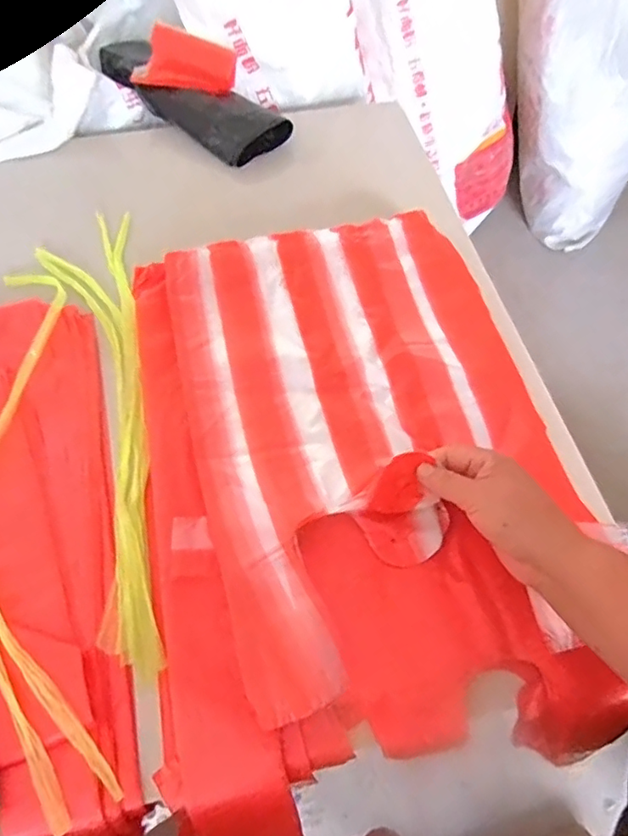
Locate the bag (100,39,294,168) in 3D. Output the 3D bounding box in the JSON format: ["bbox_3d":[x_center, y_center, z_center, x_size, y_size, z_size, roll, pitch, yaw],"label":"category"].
[{"bbox_3d":[-0.181,-0.455,0.798,0.318,0.064,0.107,38,66,20],"label":"bag"}]

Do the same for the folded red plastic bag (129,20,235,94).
[{"bbox_3d":[-0.183,-0.494,0.783,0.123,0.061,0.101,9,60,5],"label":"folded red plastic bag"}]

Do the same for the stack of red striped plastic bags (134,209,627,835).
[{"bbox_3d":[0.039,0.033,0.511,0.374,0.056,0.522,-10,60,-6],"label":"stack of red striped plastic bags"}]

